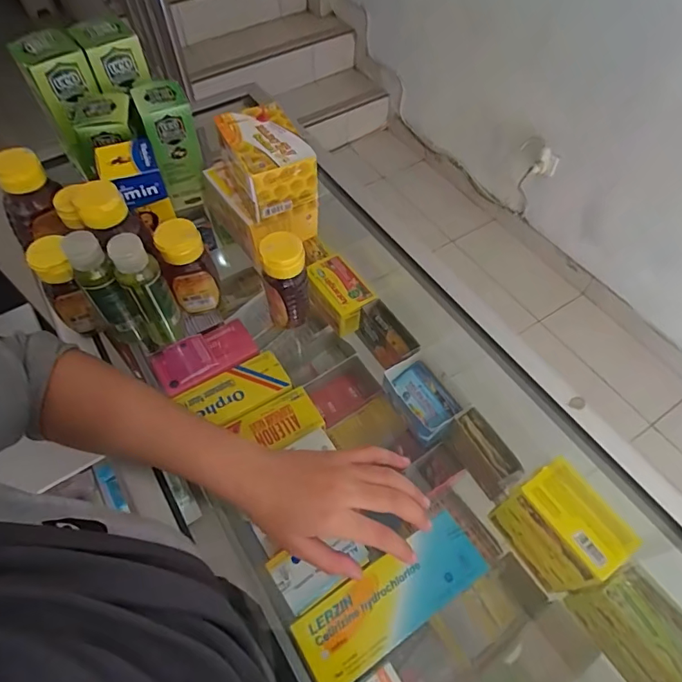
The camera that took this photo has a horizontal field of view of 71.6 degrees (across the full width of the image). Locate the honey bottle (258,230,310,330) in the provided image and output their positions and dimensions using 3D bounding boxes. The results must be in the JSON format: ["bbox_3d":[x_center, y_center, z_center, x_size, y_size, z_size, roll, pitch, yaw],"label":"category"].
[{"bbox_3d":[-0.051,-0.051,0.457,0.039,0.118,0.044,-8,57,-5],"label":"honey bottle"}]

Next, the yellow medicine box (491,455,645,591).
[{"bbox_3d":[0.235,0.204,0.514,0.062,0.121,0.105,-30,62,-17],"label":"yellow medicine box"}]

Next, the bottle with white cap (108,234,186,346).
[{"bbox_3d":[-0.172,-0.042,0.427,0.034,0.111,0.035,-27,61,-16],"label":"bottle with white cap"}]

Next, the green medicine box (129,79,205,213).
[{"bbox_3d":[-0.190,-0.221,0.544,0.053,0.125,0.058,-23,60,-13],"label":"green medicine box"}]

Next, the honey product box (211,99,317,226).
[{"bbox_3d":[-0.075,-0.187,0.482,0.070,0.059,0.107,-22,60,-13],"label":"honey product box"}]

